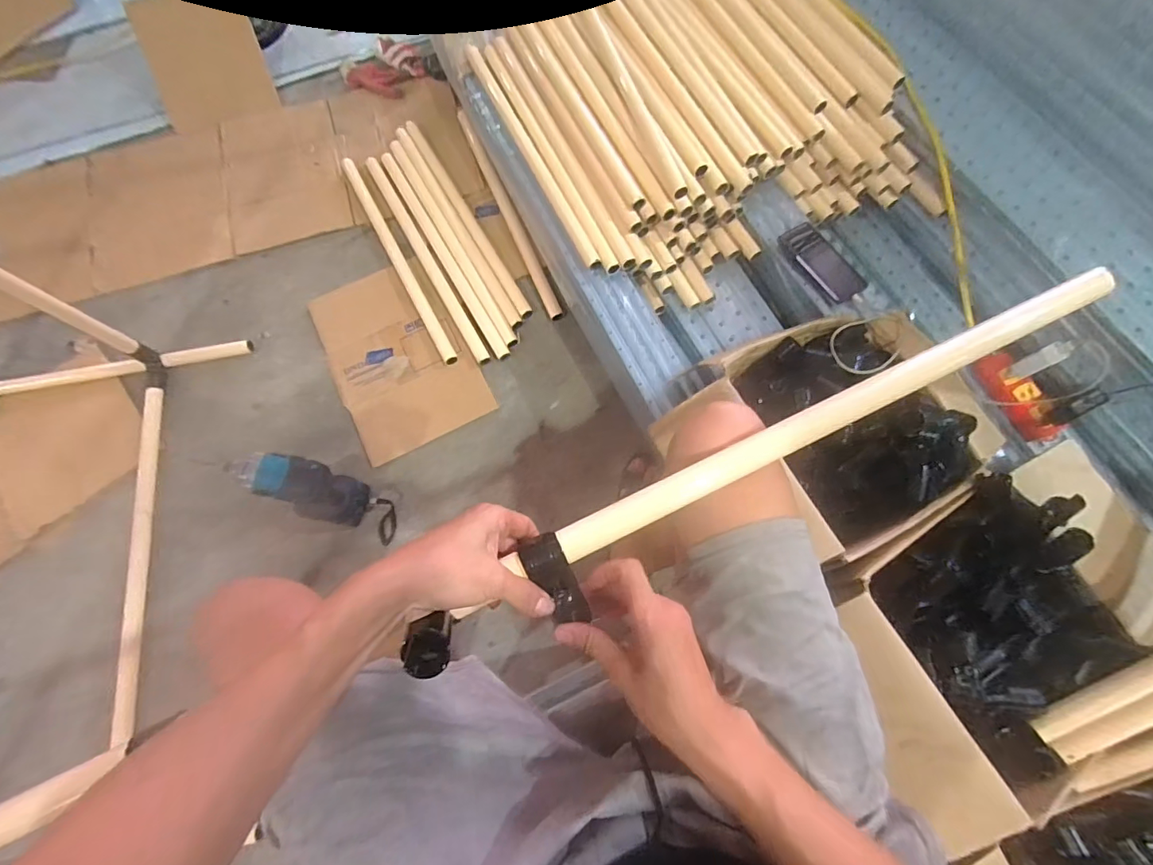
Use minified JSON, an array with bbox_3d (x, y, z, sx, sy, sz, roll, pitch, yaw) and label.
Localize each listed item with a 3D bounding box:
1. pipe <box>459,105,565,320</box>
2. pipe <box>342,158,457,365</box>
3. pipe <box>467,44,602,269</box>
[{"bbox_3d":[-0.150,-0.485,1.089,0.029,0.024,0.574,-22,73,-7],"label":"pipe"},{"bbox_3d":[-0.382,-0.377,1.062,0.028,0.032,0.589,-28,74,-9],"label":"pipe"},{"bbox_3d":[-0.089,-0.541,0.966,0.033,0.023,0.573,-24,74,-8],"label":"pipe"}]

